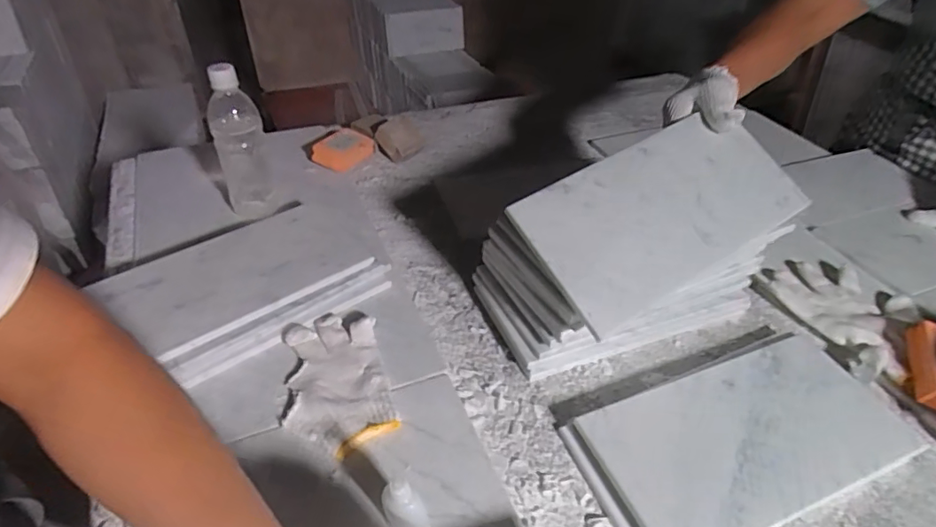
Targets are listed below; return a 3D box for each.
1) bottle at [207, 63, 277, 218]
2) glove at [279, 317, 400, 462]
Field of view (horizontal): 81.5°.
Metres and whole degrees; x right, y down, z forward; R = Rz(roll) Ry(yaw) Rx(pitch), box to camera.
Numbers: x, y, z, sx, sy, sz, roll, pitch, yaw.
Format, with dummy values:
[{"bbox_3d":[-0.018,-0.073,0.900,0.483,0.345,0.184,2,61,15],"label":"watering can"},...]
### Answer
[{"bbox_3d":[-0.304,-0.159,0.726,0.066,0.192,0.054,-14,42,-19],"label":"bottle"},{"bbox_3d":[-0.135,0.119,0.558,0.098,0.017,0.163,-10,41,-15],"label":"glove"}]

